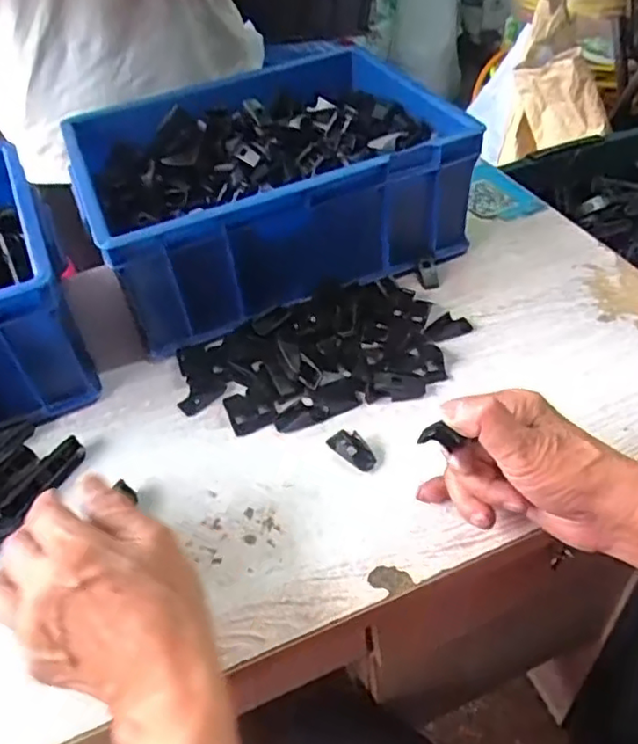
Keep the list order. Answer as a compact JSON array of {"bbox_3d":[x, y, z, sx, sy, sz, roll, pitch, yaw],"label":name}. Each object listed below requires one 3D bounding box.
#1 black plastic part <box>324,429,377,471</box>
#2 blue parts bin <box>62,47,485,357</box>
[{"bbox_3d":[0.025,0.055,0.467,0.040,0.008,0.020,30,55,32],"label":"black plastic part"},{"bbox_3d":[-0.048,-0.182,0.631,0.320,0.132,0.264,-18,46,-11],"label":"blue parts bin"}]

